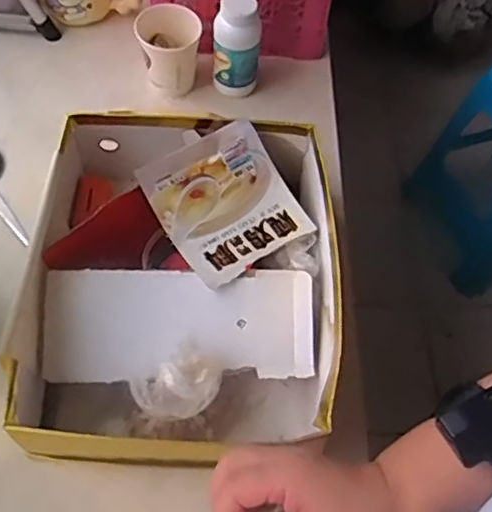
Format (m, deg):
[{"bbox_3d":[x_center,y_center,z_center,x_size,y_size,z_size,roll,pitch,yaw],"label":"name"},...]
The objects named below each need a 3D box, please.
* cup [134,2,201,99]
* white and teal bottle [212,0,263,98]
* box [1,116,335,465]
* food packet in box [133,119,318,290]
[{"bbox_3d":[-0.088,-0.237,0.695,0.069,0.075,0.079,-9,63,-8],"label":"cup"},{"bbox_3d":[-0.011,-0.233,0.680,0.050,0.126,0.038,4,62,-1],"label":"white and teal bottle"},{"bbox_3d":[-0.055,0.014,0.553,0.248,0.103,0.289,4,62,-1],"label":"box"},{"bbox_3d":[-0.018,-0.052,0.551,0.122,0.022,0.128,-31,86,-16],"label":"food packet in box"}]

